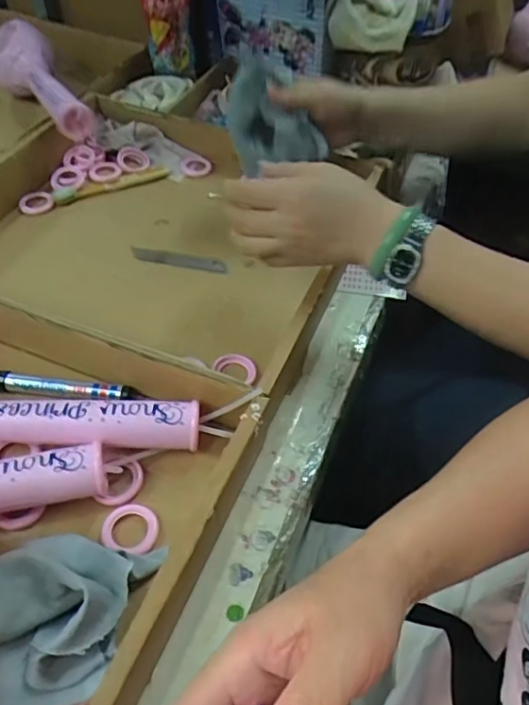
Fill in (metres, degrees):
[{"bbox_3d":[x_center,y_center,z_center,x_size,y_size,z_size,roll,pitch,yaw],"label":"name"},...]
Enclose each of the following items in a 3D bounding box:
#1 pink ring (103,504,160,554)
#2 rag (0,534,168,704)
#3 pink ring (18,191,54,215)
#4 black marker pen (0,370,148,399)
[{"bbox_3d":[-0.090,0.118,0.374,0.036,0.005,0.033,2,49,-2],"label":"pink ring"},{"bbox_3d":[-0.135,0.159,0.310,0.090,0.046,0.141,20,51,13],"label":"rag"},{"bbox_3d":[-0.249,-0.164,0.607,0.036,0.009,0.032,-17,53,-17],"label":"pink ring"},{"bbox_3d":[-0.172,0.026,0.442,0.143,0.013,0.016,7,49,2],"label":"black marker pen"}]

